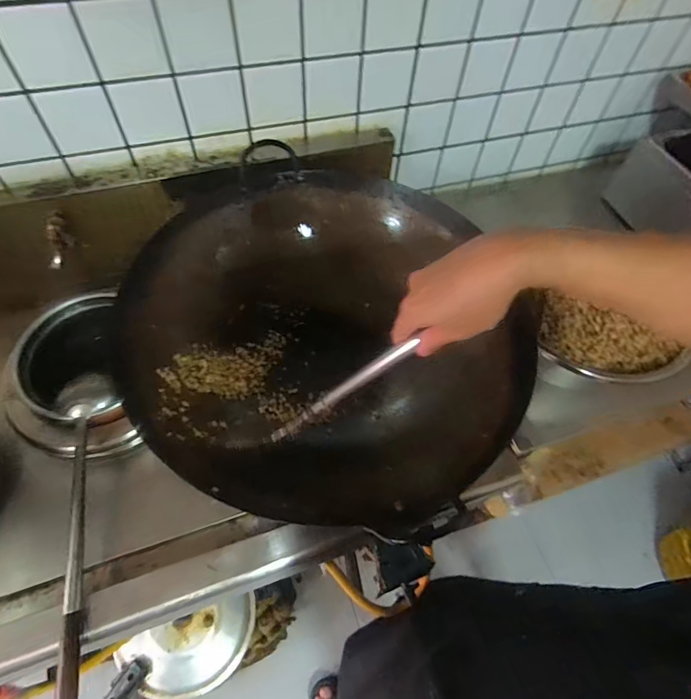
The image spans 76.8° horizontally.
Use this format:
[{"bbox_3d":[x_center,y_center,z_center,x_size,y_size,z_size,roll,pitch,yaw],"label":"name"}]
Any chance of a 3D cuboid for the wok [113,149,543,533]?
[{"bbox_3d":[-0.033,-0.016,0.702,0.542,0.209,0.559,2,59,-3],"label":"wok"}]

